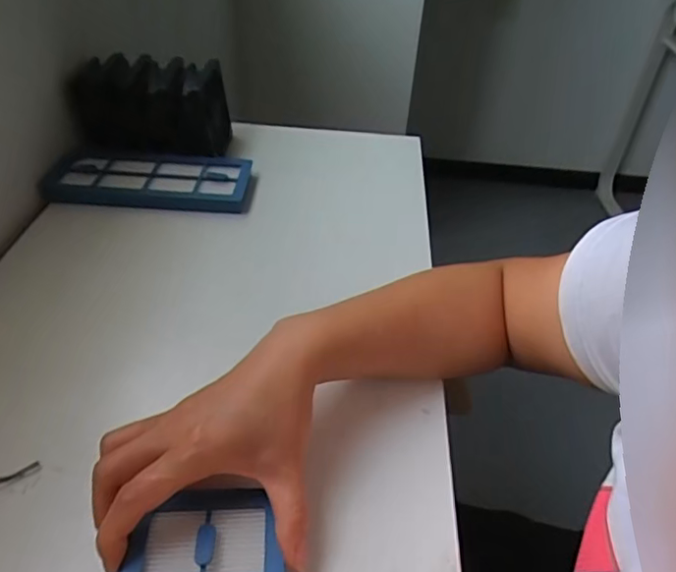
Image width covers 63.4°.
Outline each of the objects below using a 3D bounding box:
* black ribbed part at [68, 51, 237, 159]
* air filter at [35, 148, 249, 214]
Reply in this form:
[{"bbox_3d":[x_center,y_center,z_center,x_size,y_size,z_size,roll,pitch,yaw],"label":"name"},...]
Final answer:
[{"bbox_3d":[-0.220,-0.212,0.632,0.165,0.089,0.102,2,40,-1],"label":"black ribbed part"},{"bbox_3d":[-0.205,-0.115,0.595,0.207,0.027,0.092,3,40,0],"label":"air filter"}]

